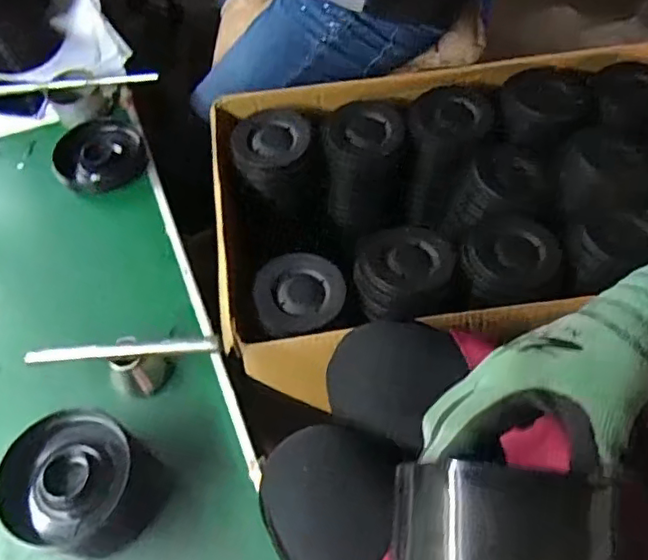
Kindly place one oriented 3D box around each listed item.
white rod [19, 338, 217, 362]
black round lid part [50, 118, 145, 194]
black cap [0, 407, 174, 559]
[{"bbox_3d":[-0.210,0.073,0.633,0.197,0.010,0.014,-5,58,3],"label":"white rod"},{"bbox_3d":[-0.311,-0.173,0.845,0.119,0.021,0.115,-3,58,4],"label":"black round lid part"},{"bbox_3d":[-0.229,0.193,0.578,0.120,0.082,0.118,-3,58,4],"label":"black cap"}]

